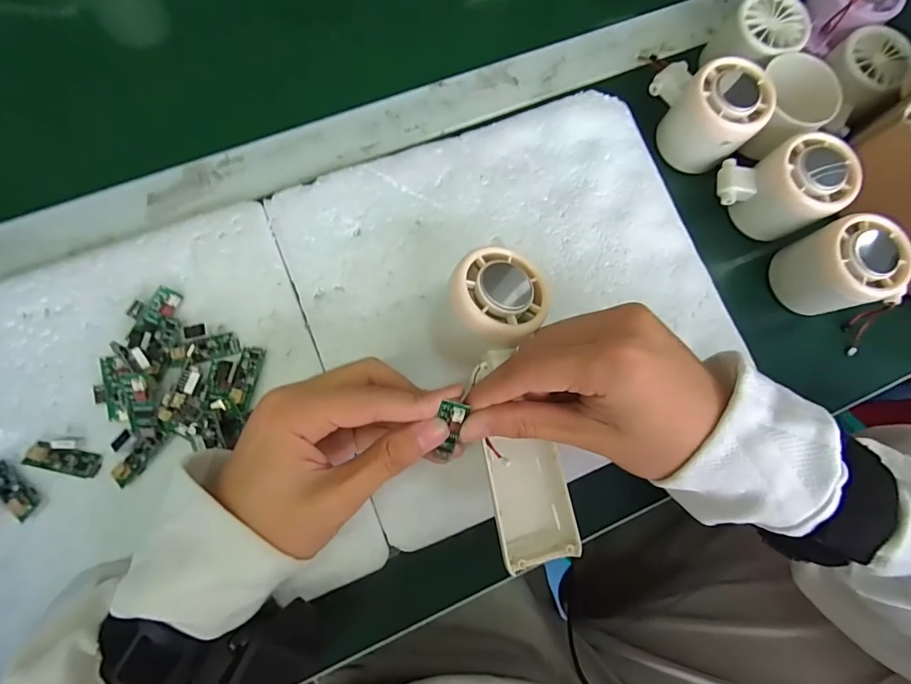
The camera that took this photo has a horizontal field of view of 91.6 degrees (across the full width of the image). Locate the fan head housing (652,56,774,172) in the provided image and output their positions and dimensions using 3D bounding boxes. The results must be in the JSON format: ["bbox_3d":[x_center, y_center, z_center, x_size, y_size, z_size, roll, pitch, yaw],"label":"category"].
[{"bbox_3d":[0.173,-0.165,0.310,0.076,0.048,0.054,41,81,2],"label":"fan head housing"}]

